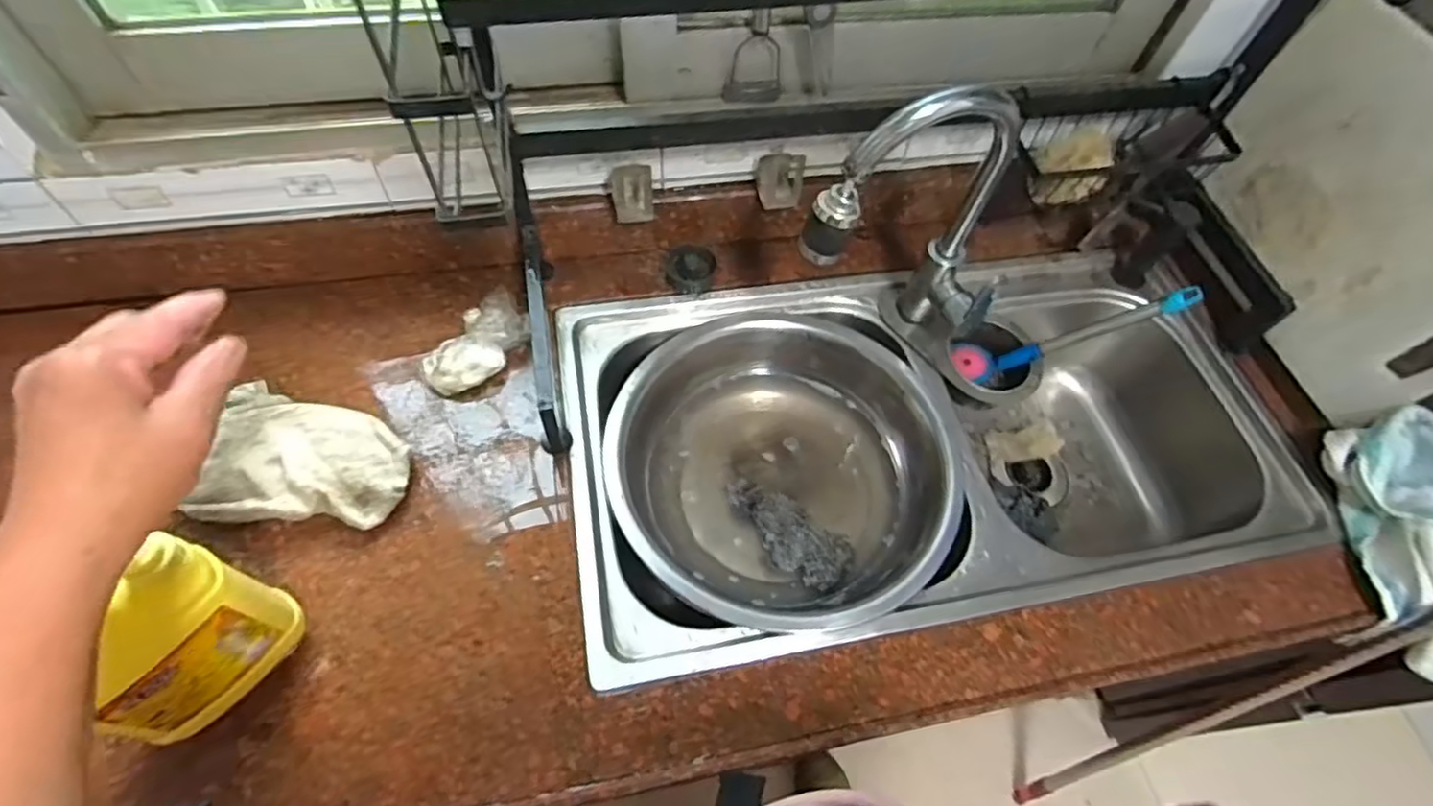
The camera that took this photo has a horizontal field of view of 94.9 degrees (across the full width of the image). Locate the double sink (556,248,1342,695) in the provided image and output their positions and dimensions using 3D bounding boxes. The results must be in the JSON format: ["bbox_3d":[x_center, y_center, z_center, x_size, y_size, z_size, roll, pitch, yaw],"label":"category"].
[{"bbox_3d":[0.236,0.049,0.803,0.768,0.220,0.426,-10,61,-10],"label":"double sink"}]

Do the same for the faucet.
[{"bbox_3d":[0.188,-0.163,0.673,0.227,0.305,0.079,-6,60,-7],"label":"faucet"}]

